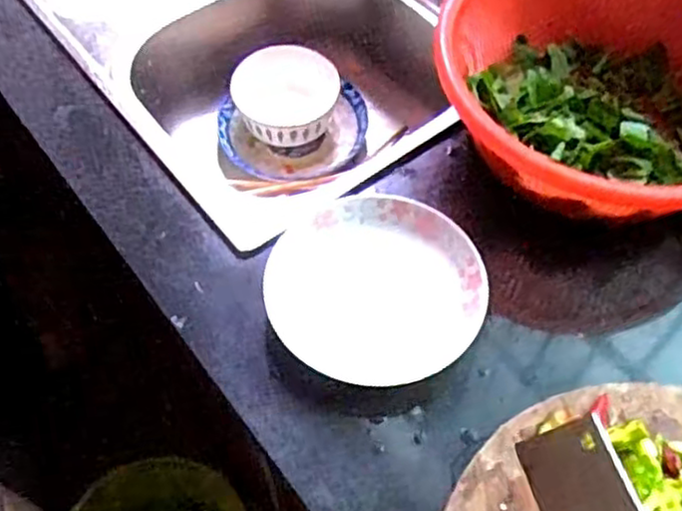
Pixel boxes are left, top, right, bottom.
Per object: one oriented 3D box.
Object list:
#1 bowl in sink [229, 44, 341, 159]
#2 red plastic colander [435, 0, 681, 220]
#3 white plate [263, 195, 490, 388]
[{"bbox_3d":[-0.068,-0.186,0.887,0.120,0.085,0.111,0,57,-1],"label":"bowl in sink"},{"bbox_3d":[0.241,-0.155,0.657,0.304,0.115,0.283,18,58,11],"label":"red plastic colander"},{"bbox_3d":[0.027,0.028,0.590,0.168,0.031,0.166,0,57,-1],"label":"white plate"}]

